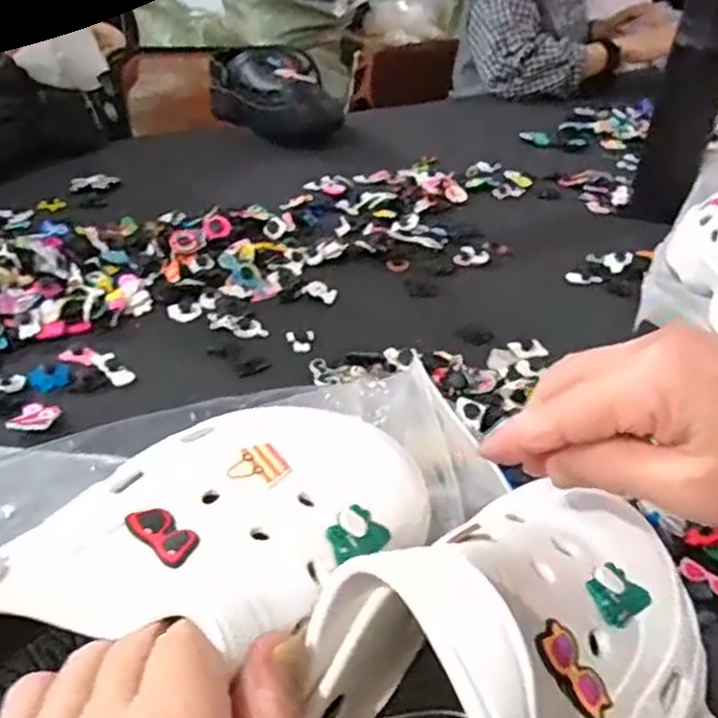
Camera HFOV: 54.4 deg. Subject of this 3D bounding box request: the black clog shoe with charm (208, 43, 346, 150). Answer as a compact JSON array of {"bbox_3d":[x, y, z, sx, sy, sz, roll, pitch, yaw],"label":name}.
[{"bbox_3d":[-0.118,-0.376,0.976,0.098,0.118,0.214,-18,39,-29],"label":"black clog shoe with charm"}]

